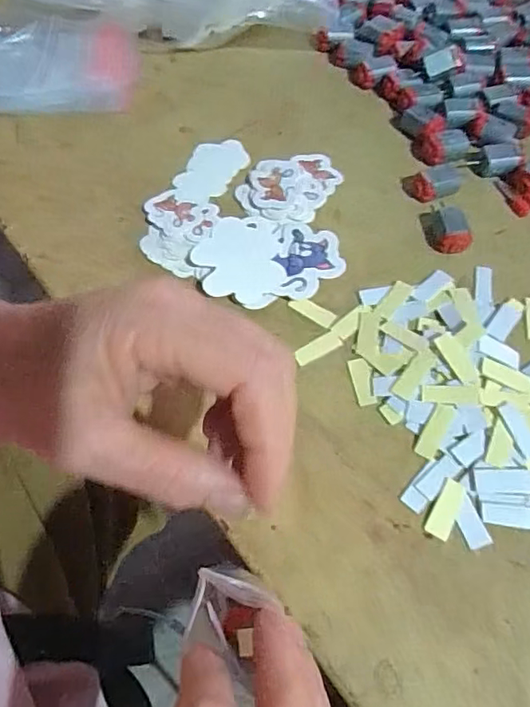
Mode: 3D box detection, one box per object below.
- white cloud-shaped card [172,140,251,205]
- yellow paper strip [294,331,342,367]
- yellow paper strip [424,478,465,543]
[{"bbox_3d":[-0.039,-0.125,0.374,0.038,0.004,0.067,25,61,14],"label":"white cloud-shaped card"},{"bbox_3d":[0.029,-0.003,0.306,0.028,0.004,0.011,-31,65,-13],"label":"yellow paper strip"},{"bbox_3d":[0.087,0.074,0.260,0.012,0.004,0.029,23,66,14],"label":"yellow paper strip"}]

